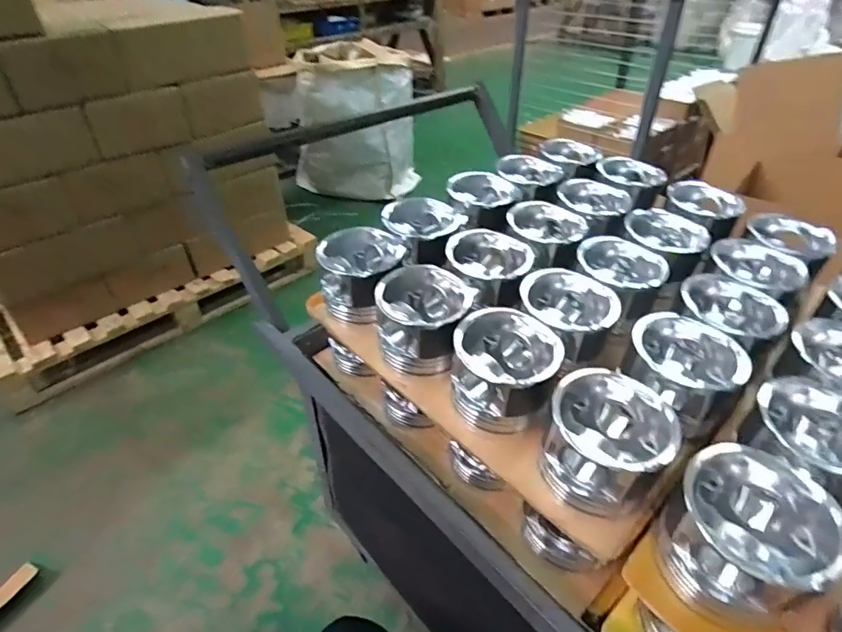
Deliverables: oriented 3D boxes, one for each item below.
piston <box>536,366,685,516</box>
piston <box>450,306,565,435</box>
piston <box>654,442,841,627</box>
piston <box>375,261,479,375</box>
[{"bbox_3d":[0.180,0.132,0.491,0.114,0.106,0.110,9,40,13],"label":"piston"},{"bbox_3d":[0.093,0.068,0.555,0.109,0.103,0.107,-1,39,1],"label":"piston"},{"bbox_3d":[0.269,0.187,0.416,0.106,0.097,0.111,-1,39,1],"label":"piston"},{"bbox_3d":[0.005,0.010,0.620,0.111,0.110,0.109,9,40,14],"label":"piston"}]

